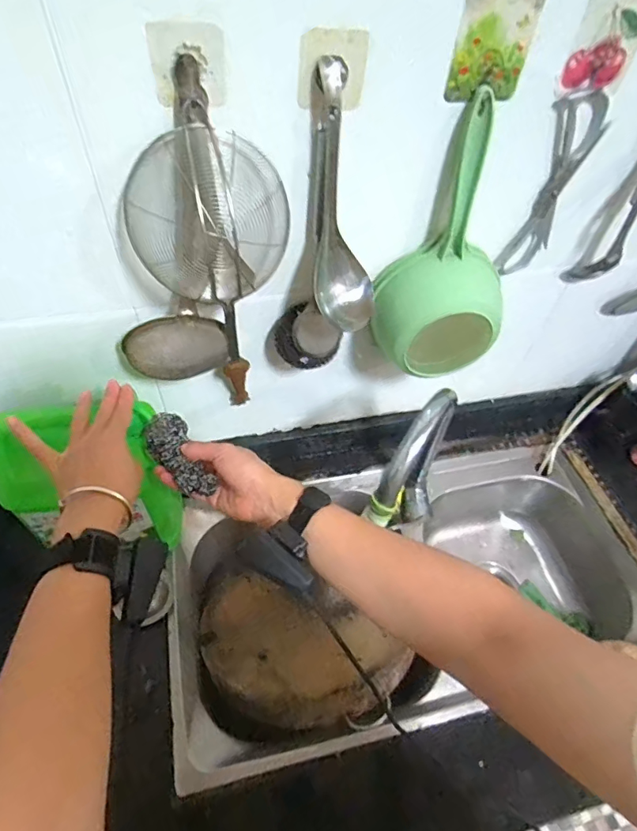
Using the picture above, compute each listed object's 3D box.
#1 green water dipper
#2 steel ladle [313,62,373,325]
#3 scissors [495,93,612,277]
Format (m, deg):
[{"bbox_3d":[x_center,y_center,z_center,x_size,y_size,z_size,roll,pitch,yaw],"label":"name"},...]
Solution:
[{"bbox_3d":[0.151,-0.177,0.543,0.146,0.280,0.091,-1,52,-6],"label":"green water dipper"},{"bbox_3d":[0.030,-0.203,0.472,0.073,0.218,0.097,1,52,-4],"label":"steel ladle"},{"bbox_3d":[0.269,-0.259,0.560,0.064,0.205,0.020,-15,55,-16],"label":"scissors"}]

